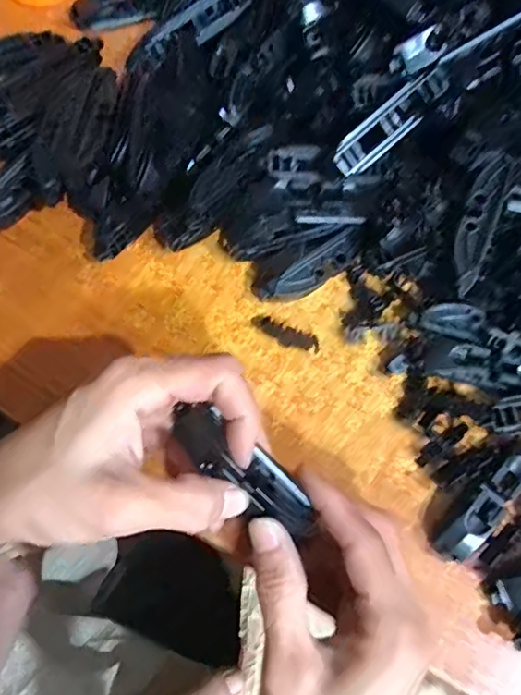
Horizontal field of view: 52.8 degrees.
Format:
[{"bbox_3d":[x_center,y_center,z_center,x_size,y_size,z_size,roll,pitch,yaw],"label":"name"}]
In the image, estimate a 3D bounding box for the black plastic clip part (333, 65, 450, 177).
[{"bbox_3d":[0.072,-0.123,0.286,0.077,0.013,0.019,-41,79,-11],"label":"black plastic clip part"}]

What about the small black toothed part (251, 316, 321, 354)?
[{"bbox_3d":[0.014,-0.007,0.296,0.040,0.005,0.011,25,72,3],"label":"small black toothed part"}]

